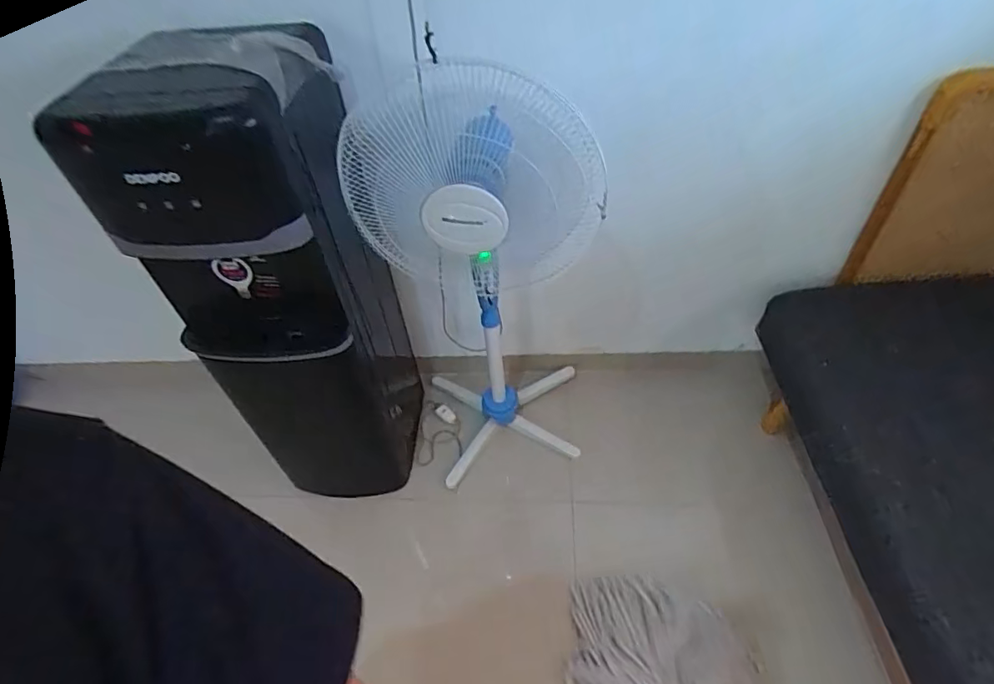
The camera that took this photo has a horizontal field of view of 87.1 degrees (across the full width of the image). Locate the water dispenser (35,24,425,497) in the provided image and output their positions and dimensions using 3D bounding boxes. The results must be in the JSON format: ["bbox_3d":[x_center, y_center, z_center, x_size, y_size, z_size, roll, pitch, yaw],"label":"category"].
[{"bbox_3d":[-0.423,-0.070,1.163,0.353,1.061,0.398,3,48,9],"label":"water dispenser"}]

